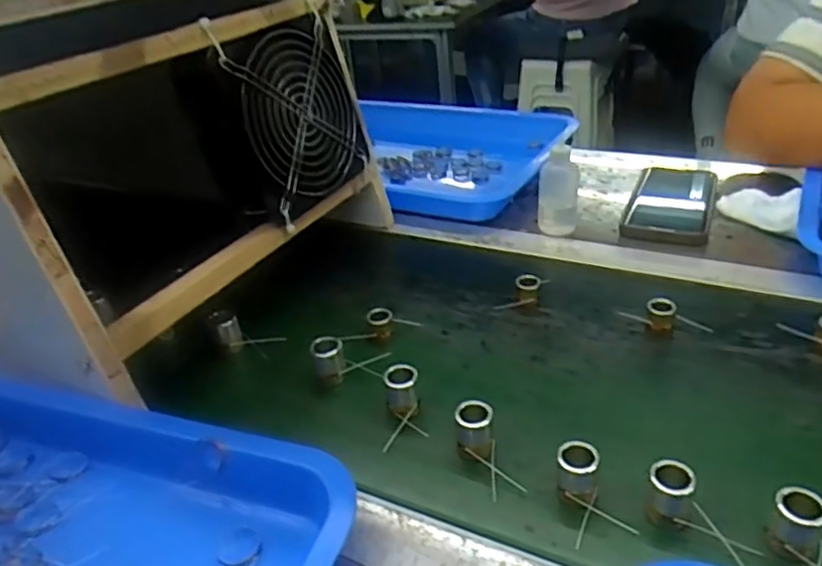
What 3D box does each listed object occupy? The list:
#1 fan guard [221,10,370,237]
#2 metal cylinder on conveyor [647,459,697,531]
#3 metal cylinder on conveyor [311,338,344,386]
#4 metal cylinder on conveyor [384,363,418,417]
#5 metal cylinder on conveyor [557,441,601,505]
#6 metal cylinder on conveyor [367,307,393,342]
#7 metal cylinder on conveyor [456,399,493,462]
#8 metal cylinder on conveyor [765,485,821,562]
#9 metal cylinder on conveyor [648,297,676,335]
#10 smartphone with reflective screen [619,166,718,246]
[{"bbox_3d":[-0.092,-0.144,0.561,0.005,0.135,0.140,-2,32,35],"label":"fan guard"},{"bbox_3d":[0.140,0.117,0.352,0.022,0.035,0.022,7,36,20],"label":"metal cylinder on conveyor"},{"bbox_3d":[-0.058,0.060,0.474,0.021,0.037,0.020,-13,34,-9],"label":"metal cylinder on conveyor"},{"bbox_3d":[-0.006,0.074,0.437,0.021,0.029,0.026,-7,33,-1],"label":"metal cylinder on conveyor"},{"bbox_3d":[0.095,0.108,0.369,0.022,0.033,0.019,7,36,20],"label":"metal cylinder on conveyor"},{"bbox_3d":[-0.023,0.034,0.516,0.018,0.023,0.018,-7,33,-1],"label":"metal cylinder on conveyor"},{"bbox_3d":[0.040,0.092,0.405,0.021,0.028,0.025,-2,33,7],"label":"metal cylinder on conveyor"},{"bbox_3d":[0.197,0.123,0.331,0.023,0.035,0.018,14,38,28],"label":"metal cylinder on conveyor"},{"bbox_3d":[0.191,0.025,0.497,0.020,0.023,0.017,6,35,19],"label":"metal cylinder on conveyor"},{"bbox_3d":[0.262,-0.084,0.652,0.077,0.016,0.148,10,37,24],"label":"smartphone with reflective screen"}]

